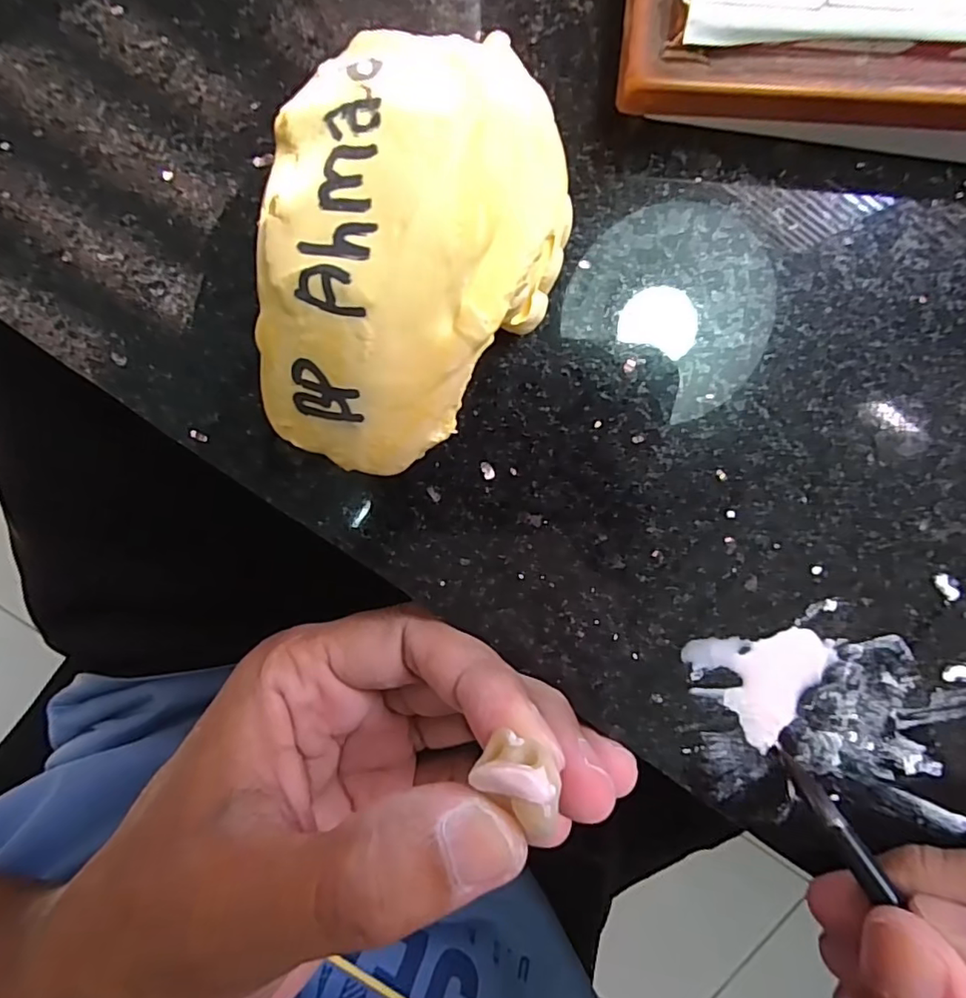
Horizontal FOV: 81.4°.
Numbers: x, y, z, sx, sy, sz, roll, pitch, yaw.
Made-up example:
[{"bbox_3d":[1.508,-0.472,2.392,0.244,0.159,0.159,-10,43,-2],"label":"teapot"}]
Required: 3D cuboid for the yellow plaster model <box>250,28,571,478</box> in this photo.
[{"bbox_3d":[-0.010,-0.036,0.094,0.040,0.036,0.063,16,99,-2],"label":"yellow plaster model"}]

